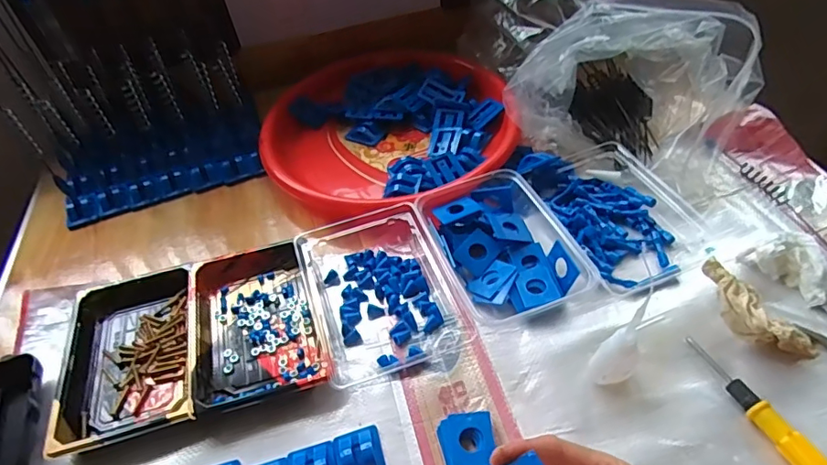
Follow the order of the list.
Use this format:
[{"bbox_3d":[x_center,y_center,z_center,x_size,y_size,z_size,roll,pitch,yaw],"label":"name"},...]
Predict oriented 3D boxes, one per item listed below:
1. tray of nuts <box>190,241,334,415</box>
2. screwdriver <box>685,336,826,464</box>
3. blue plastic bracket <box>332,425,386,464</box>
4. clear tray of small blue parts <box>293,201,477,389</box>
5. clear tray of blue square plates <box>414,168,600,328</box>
[{"bbox_3d":[-0.138,0.075,0.460,0.104,0.022,0.164,-16,47,-7],"label":"tray of nuts"},{"bbox_3d":[0.245,0.128,0.362,0.014,0.020,0.140,-19,48,-11],"label":"screwdriver"},{"bbox_3d":[-0.038,0.162,0.375,0.033,0.013,0.042,-16,47,-7],"label":"blue plastic bracket"},{"bbox_3d":[-0.033,0.045,0.470,0.120,0.029,0.164,-18,48,-10],"label":"clear tray of small blue parts"},{"bbox_3d":[0.080,0.007,0.486,0.114,0.033,0.148,-19,48,-10],"label":"clear tray of blue square plates"}]

